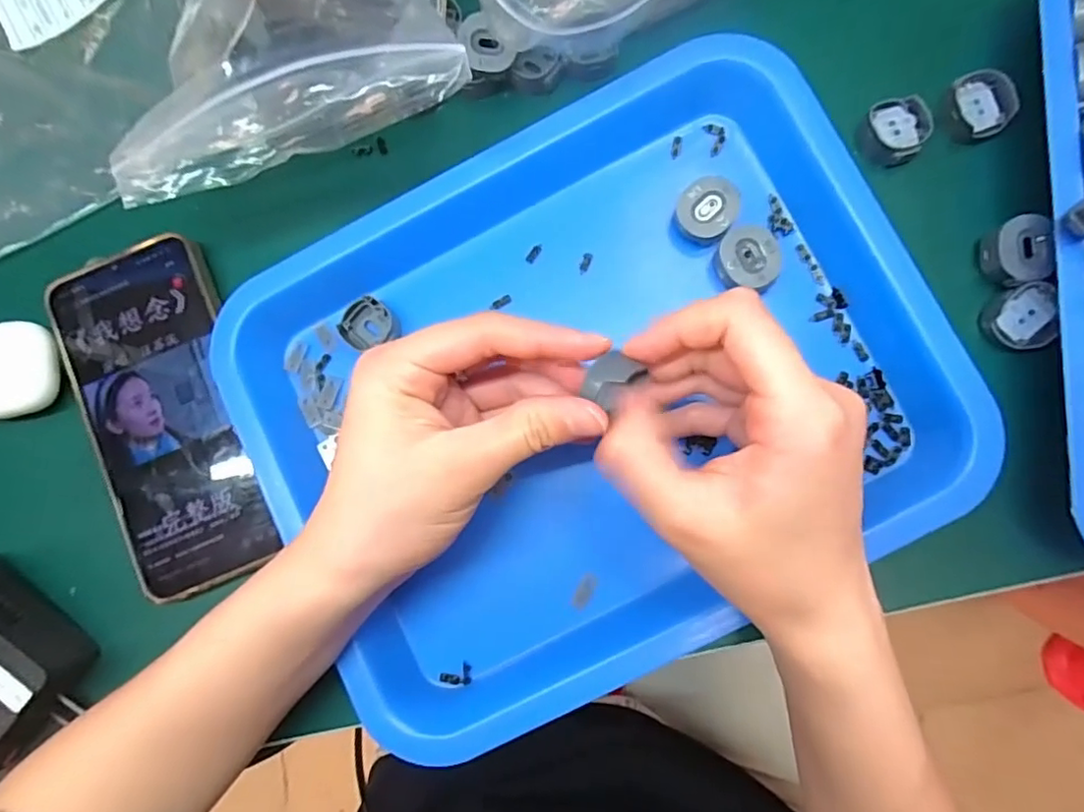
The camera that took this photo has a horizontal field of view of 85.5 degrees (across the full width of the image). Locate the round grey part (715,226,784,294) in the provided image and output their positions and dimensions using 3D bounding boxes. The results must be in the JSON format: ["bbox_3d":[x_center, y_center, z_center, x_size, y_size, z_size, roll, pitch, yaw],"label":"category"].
[{"bbox_3d":[0.091,-0.064,0.260,0.027,0.013,0.027,-1,84,5],"label":"round grey part"}]

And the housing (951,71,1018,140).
[{"bbox_3d":[0.199,-0.137,0.267,0.027,0.010,0.026,-1,84,5],"label":"housing"}]

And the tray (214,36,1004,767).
[{"bbox_3d":[0.020,-0.006,0.258,0.280,0.034,0.233,-30,82,1],"label":"tray"}]

